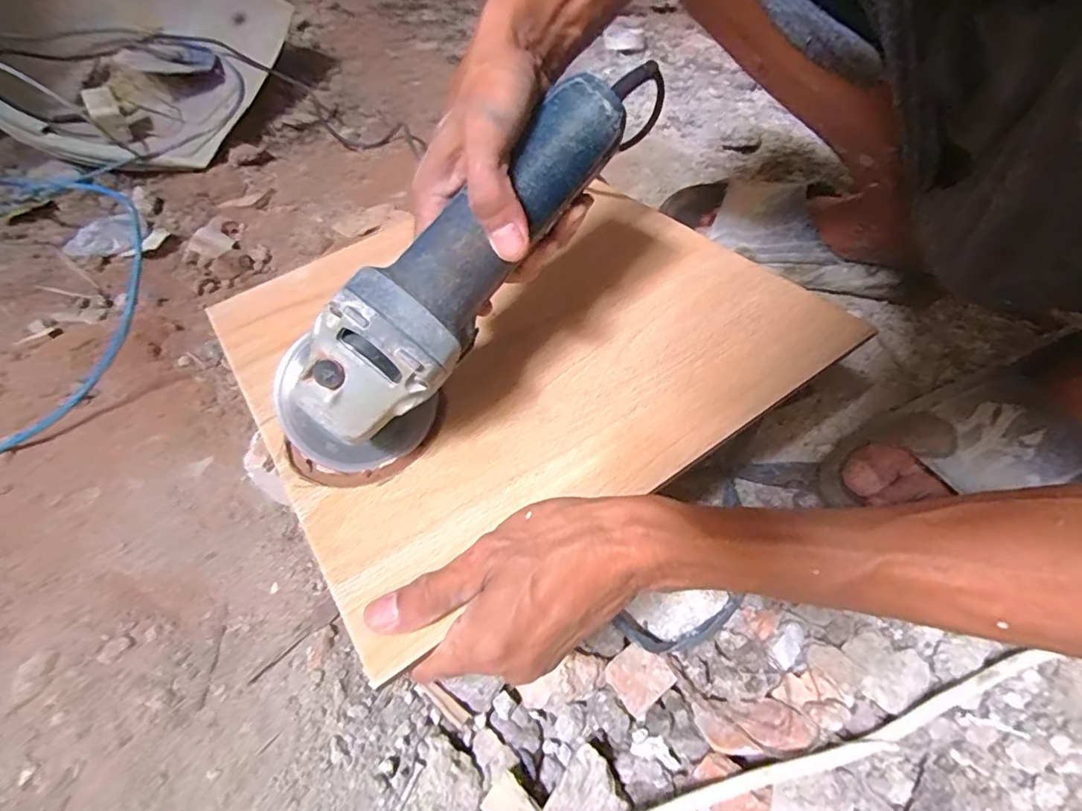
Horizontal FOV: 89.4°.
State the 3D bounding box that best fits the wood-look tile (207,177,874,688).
[{"bbox_3d":[-0.030,-0.067,0.440,0.389,0.008,0.378,-31,52,-18],"label":"wood-look tile"}]

